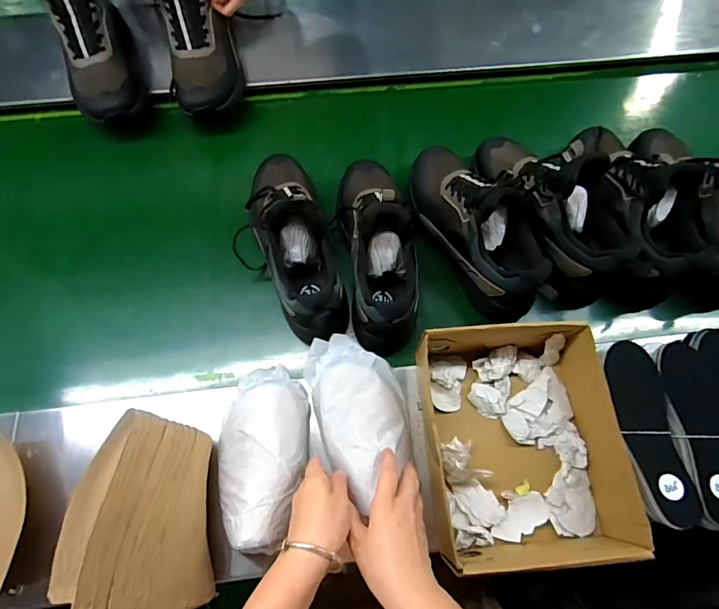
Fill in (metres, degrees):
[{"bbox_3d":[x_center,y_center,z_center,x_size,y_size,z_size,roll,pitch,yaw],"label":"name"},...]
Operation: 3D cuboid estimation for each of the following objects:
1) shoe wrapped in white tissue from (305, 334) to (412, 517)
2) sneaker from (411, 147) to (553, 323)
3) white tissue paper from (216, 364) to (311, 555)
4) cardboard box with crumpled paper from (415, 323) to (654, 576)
[{"bbox_3d":[0.001,0.126,0.525,0.113,0.081,0.205,-16,71,-7],"label":"shoe wrapped in white tissue"},{"bbox_3d":[0.174,-0.133,0.629,0.106,0.147,0.296,-17,71,-7],"label":"sneaker"},{"bbox_3d":[-0.121,0.173,0.503,0.107,0.080,0.200,0,70,-1],"label":"white tissue paper"},{"bbox_3d":[0.197,0.167,0.529,0.216,0.087,0.271,-6,70,-3],"label":"cardboard box with crumpled paper"}]

